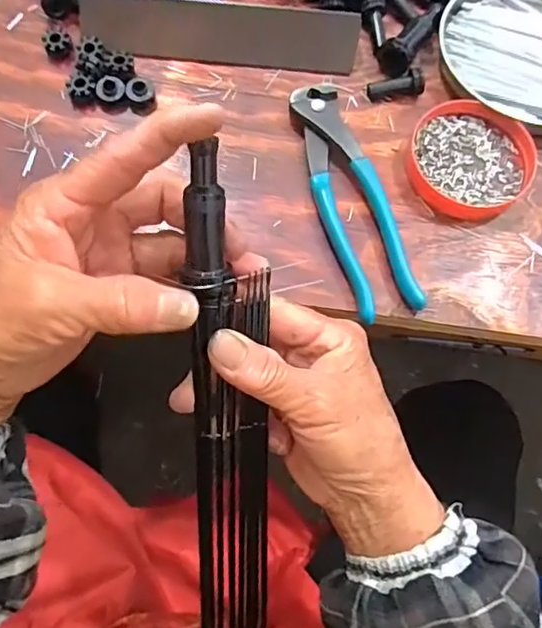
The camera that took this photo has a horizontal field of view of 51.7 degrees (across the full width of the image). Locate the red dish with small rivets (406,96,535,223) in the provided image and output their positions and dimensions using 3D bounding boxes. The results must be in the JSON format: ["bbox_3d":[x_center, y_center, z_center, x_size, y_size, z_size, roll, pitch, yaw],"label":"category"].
[{"bbox_3d":[0.128,-0.100,0.362,0.077,0.012,0.074,1,71,-3],"label":"red dish with small rivets"}]

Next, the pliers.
[{"bbox_3d":[0.048,-0.073,0.353,0.040,0.016,0.160,-16,72,-8],"label":"pliers"}]

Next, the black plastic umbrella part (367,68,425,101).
[{"bbox_3d":[0.085,-0.154,0.382,0.037,0.014,0.013,-9,74,11],"label":"black plastic umbrella part"}]

